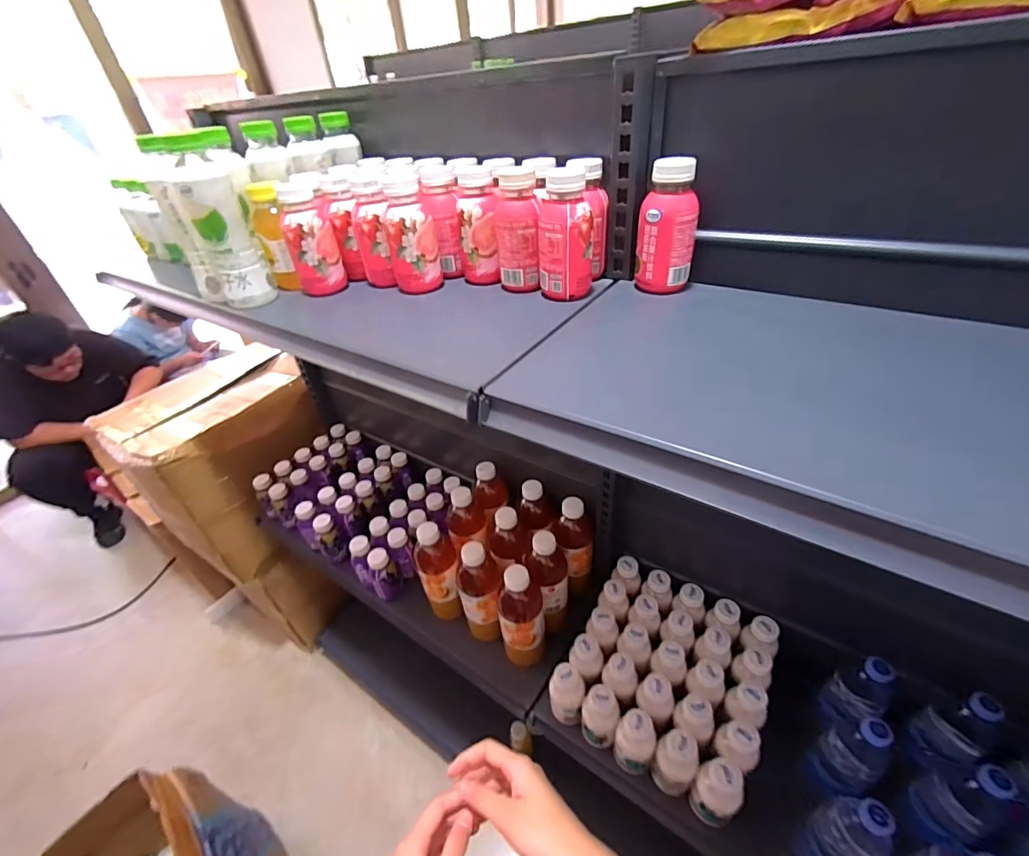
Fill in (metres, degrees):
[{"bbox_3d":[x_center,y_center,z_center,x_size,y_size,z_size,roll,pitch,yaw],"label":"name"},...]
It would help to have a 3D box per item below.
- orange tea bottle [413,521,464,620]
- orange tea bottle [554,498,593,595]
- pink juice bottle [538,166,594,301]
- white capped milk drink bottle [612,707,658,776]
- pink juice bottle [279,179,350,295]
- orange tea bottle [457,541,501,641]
[{"bbox_3d":[-0.144,0.285,0.861,0.078,0.230,0.066,-17,39,-13],"label":"orange tea bottle"},{"bbox_3d":[0.116,0.230,0.868,0.074,0.200,0.068,-3,38,5],"label":"orange tea bottle"},{"bbox_3d":[0.054,-0.207,0.482,0.057,0.120,0.058,-4,38,3],"label":"pink juice bottle"},{"bbox_3d":[0.184,0.482,0.679,0.060,0.130,0.050,13,42,24],"label":"white capped milk drink bottle"},{"bbox_3d":[-0.256,-0.234,0.561,0.057,0.123,0.053,-20,40,-17],"label":"pink juice bottle"},{"bbox_3d":[-0.062,0.298,0.808,0.078,0.203,0.074,-14,38,-9],"label":"orange tea bottle"}]

